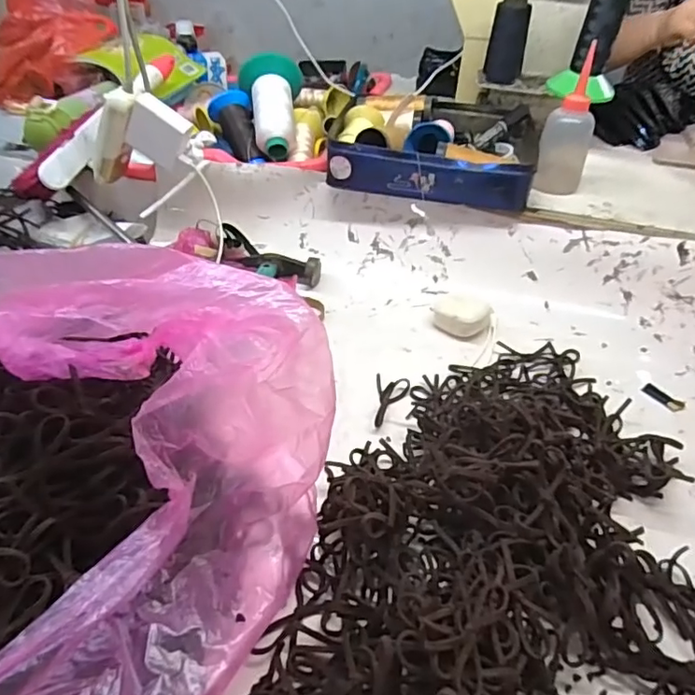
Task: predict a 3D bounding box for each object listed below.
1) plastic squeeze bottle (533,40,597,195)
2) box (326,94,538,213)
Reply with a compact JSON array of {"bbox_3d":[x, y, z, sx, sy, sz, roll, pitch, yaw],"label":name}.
[{"bbox_3d":[0.273,-0.269,0.685,0.055,0.147,0.051,-16,44,-22],"label":"plastic squeeze bottle"},{"bbox_3d":[0.116,-0.279,0.746,0.265,0.061,0.235,11,41,8],"label":"box"}]

